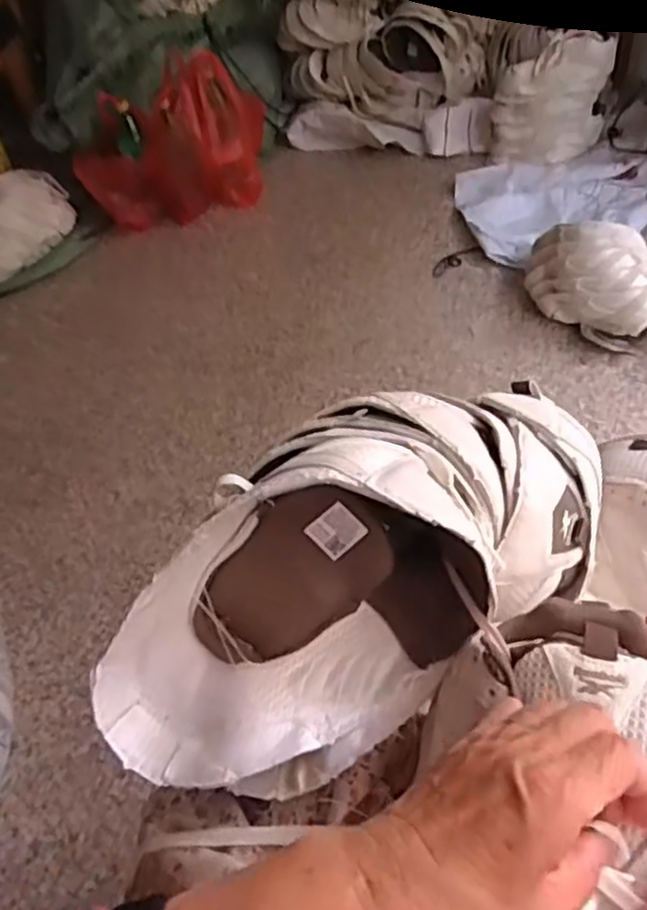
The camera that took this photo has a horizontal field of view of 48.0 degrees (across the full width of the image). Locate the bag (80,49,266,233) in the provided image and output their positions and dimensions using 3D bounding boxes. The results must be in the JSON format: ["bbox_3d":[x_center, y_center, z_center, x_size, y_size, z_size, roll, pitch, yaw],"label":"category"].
[{"bbox_3d":[-0.312,-0.634,1.508,0.388,0.251,0.170,-11,48,0],"label":"bag"}]

